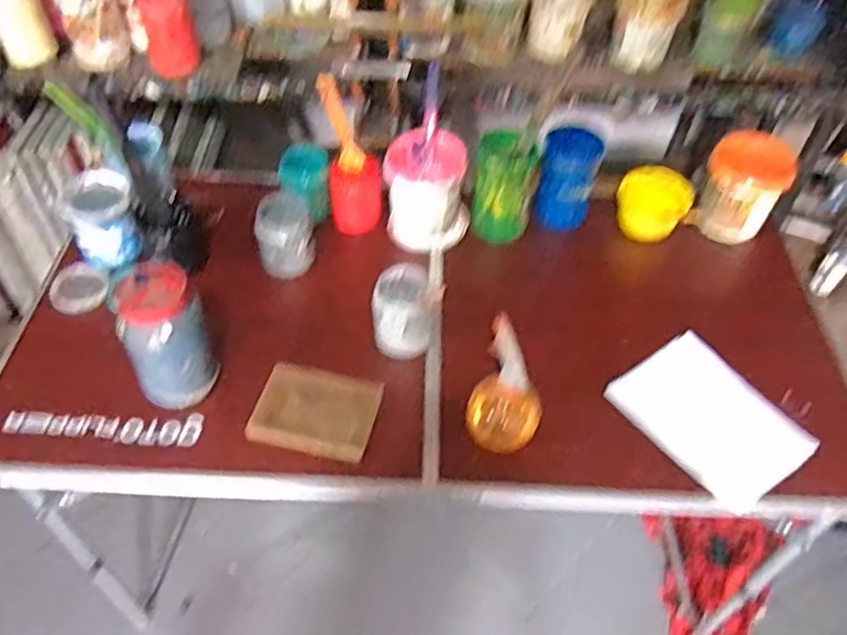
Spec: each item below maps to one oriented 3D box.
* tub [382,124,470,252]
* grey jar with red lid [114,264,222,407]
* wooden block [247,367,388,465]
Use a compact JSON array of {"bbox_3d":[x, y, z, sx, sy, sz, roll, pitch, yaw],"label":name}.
[{"bbox_3d":[0.008,-0.198,1.113,0.130,0.147,0.137,1,50,-1],"label":"tub"},{"bbox_3d":[-0.320,0.027,0.876,0.103,0.176,0.092,-20,54,-18],"label":"grey jar with red lid"},{"bbox_3d":[-0.138,0.120,0.886,0.162,0.037,0.111,8,50,4],"label":"wooden block"}]

